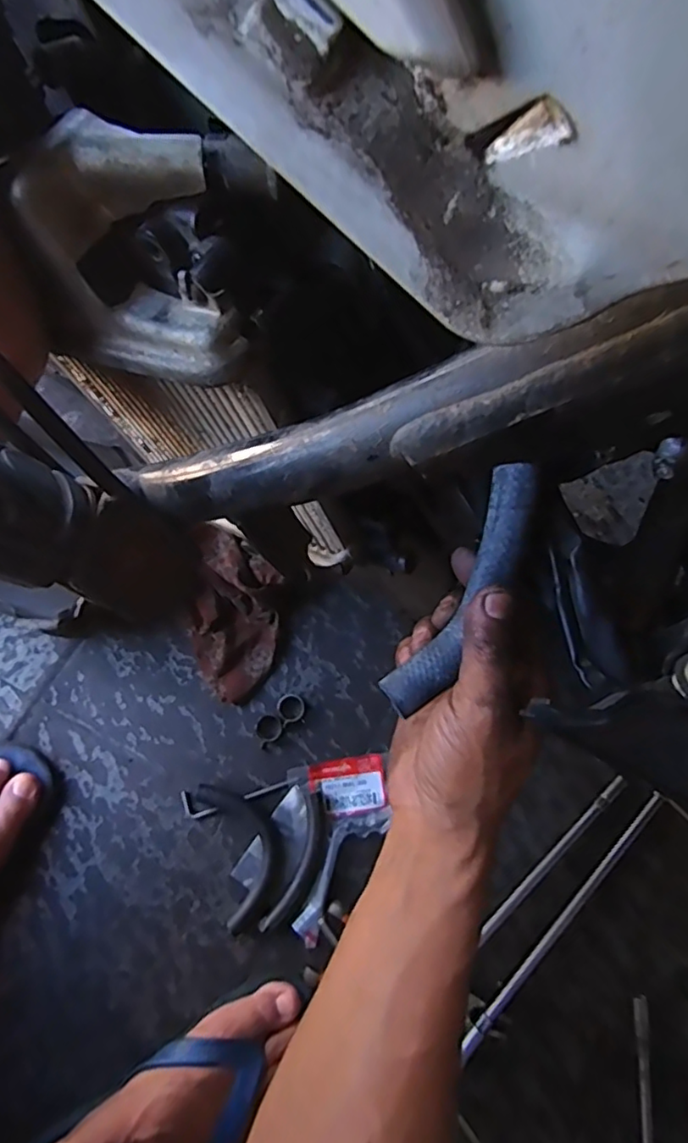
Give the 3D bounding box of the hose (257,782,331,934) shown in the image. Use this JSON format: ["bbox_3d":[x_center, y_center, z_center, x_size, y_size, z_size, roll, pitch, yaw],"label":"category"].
[{"bbox_3d":[-0.039,0.259,0.538,0.039,0.012,0.123,20,73,4],"label":"hose"}]

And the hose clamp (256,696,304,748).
[{"bbox_3d":[-0.062,0.142,0.576,0.055,0.009,0.026,-38,78,-12],"label":"hose clamp"}]

